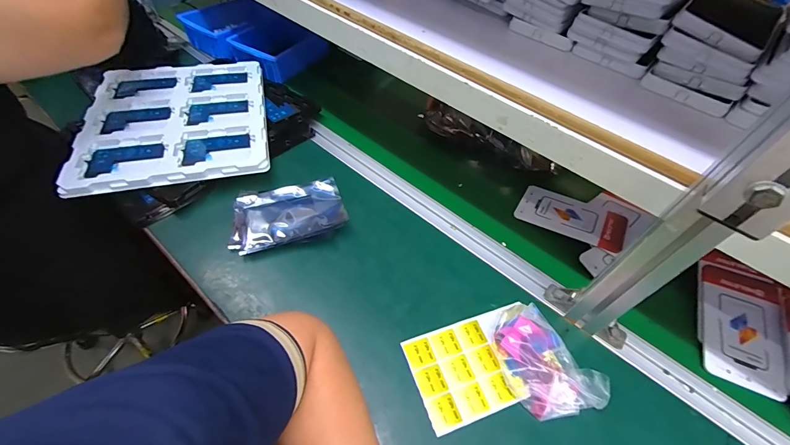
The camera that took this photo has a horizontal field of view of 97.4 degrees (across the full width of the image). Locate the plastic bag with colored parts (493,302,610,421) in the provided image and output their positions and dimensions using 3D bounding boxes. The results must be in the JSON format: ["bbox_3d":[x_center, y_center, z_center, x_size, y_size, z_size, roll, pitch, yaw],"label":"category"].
[{"bbox_3d":[0.168,0.162,0.406,0.085,0.033,0.128,-19,56,-20],"label":"plastic bag with colored parts"}]

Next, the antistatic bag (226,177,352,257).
[{"bbox_3d":[-0.156,-0.013,0.506,0.159,0.019,0.102,-11,54,-15],"label":"antistatic bag"}]

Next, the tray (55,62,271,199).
[{"bbox_3d":[-0.364,-0.178,0.587,0.269,0.040,0.303,-10,54,-14],"label":"tray"}]

